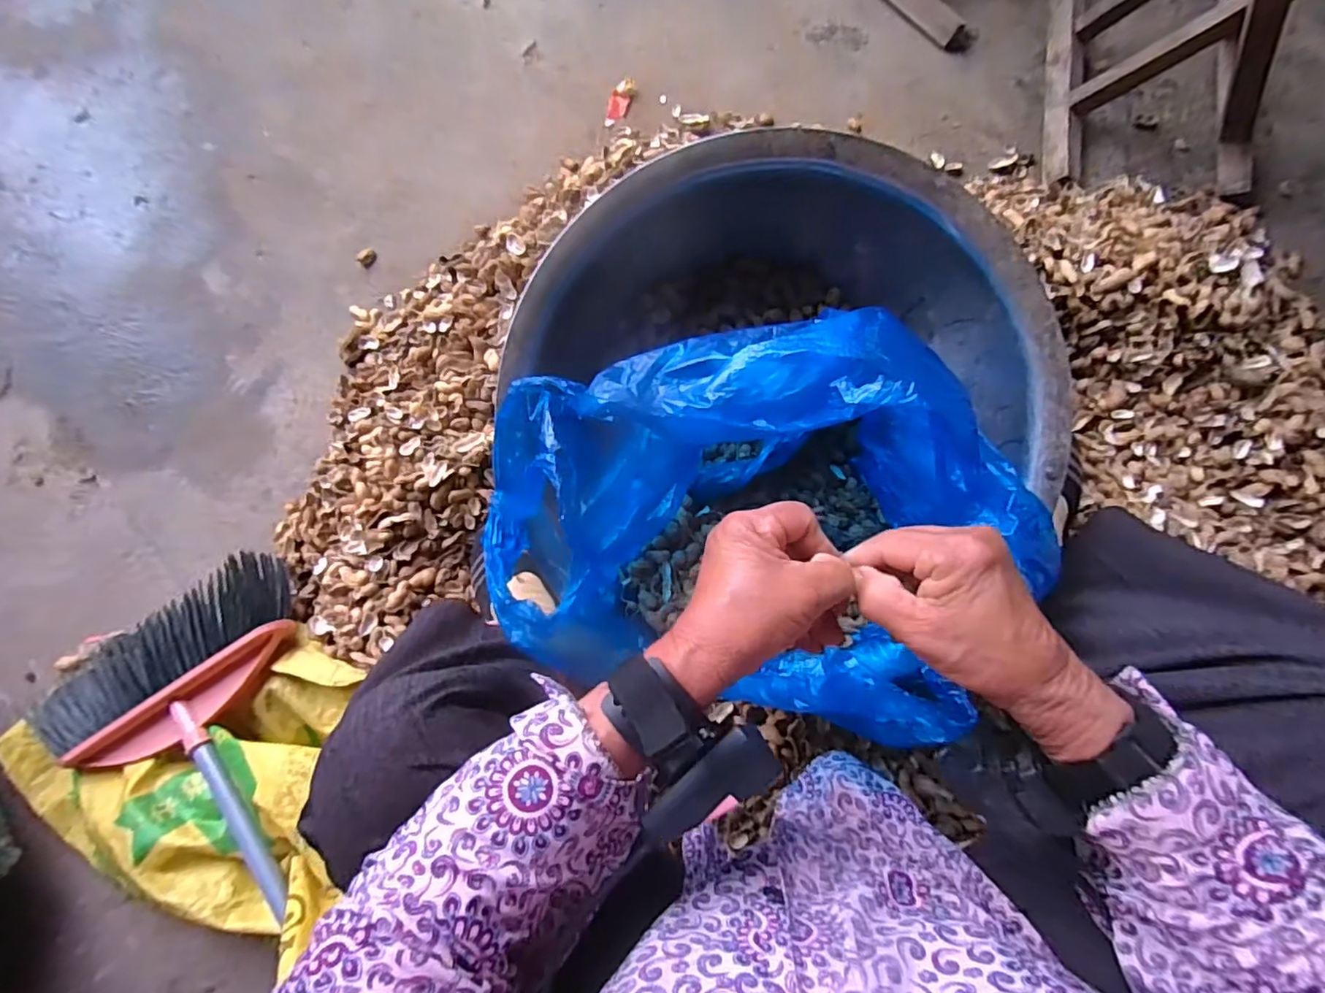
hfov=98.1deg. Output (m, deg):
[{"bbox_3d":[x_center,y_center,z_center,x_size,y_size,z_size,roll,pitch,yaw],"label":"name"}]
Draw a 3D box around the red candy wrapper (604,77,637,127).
[{"bbox_3d":[-0.058,-0.535,0.778,0.029,0.006,0.073,26,85,7],"label":"red candy wrapper"}]

